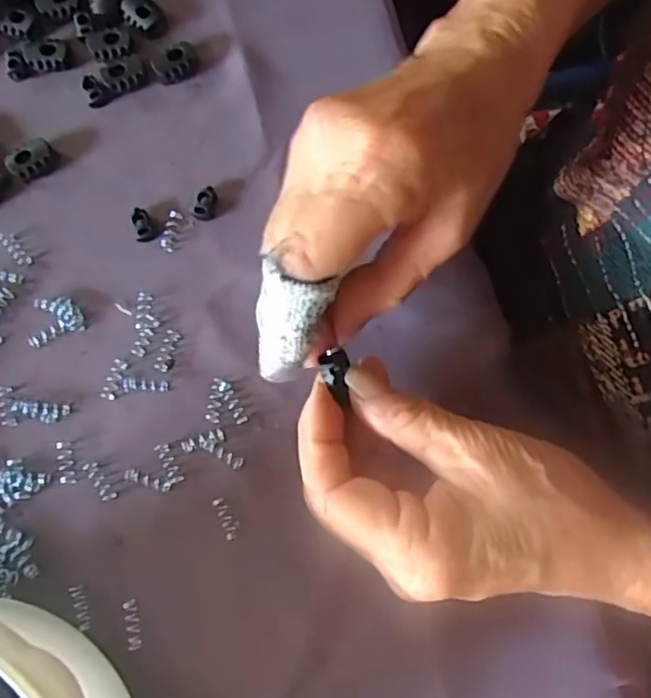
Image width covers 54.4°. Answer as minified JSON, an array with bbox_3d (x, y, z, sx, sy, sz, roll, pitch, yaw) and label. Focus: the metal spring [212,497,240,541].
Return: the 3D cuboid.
[{"bbox_3d":[-0.041,0.070,0.262,0.006,0.004,0.017,-25,78,-6],"label":"metal spring"}]

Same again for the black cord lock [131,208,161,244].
[{"bbox_3d":[-0.085,-0.058,0.295,0.010,0.004,0.016,-24,77,-3],"label":"black cord lock"}]

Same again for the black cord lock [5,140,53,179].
[{"bbox_3d":[-0.140,-0.089,0.301,0.021,0.009,0.015,-28,78,-4],"label":"black cord lock"}]

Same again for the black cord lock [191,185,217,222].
[{"bbox_3d":[-0.056,-0.068,0.296,0.011,0.007,0.016,13,78,5],"label":"black cord lock"}]

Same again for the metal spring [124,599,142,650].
[{"bbox_3d":[-0.078,0.110,0.253,0.006,0.004,0.018,-15,77,-4],"label":"metal spring"}]

